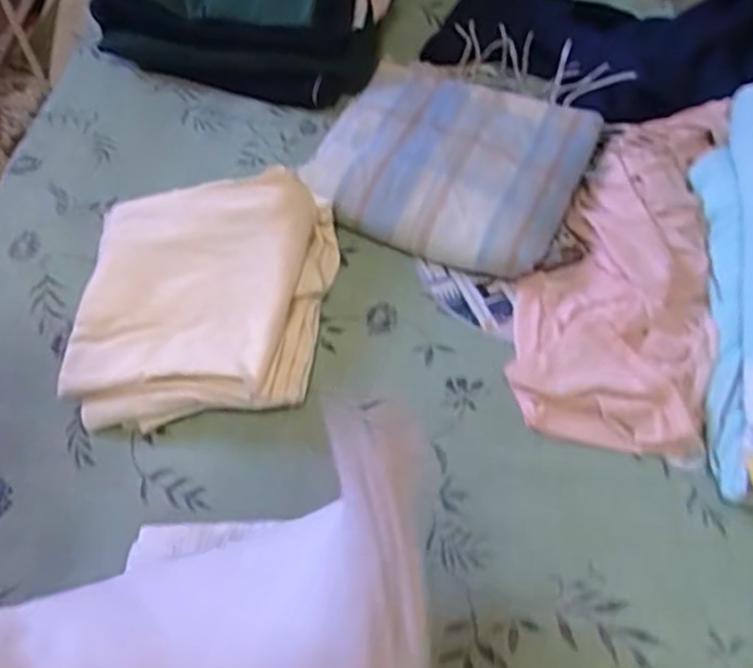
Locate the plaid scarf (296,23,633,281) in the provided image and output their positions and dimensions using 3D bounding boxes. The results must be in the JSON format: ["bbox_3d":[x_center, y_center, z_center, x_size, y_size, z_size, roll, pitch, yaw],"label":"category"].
[{"bbox_3d":[0.103,-0.225,0.808,0.275,0.063,0.336,26,61,15],"label":"plaid scarf"}]

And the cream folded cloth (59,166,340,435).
[{"bbox_3d":[-0.163,-0.037,0.663,0.223,0.082,0.238,7,58,4],"label":"cream folded cloth"}]

